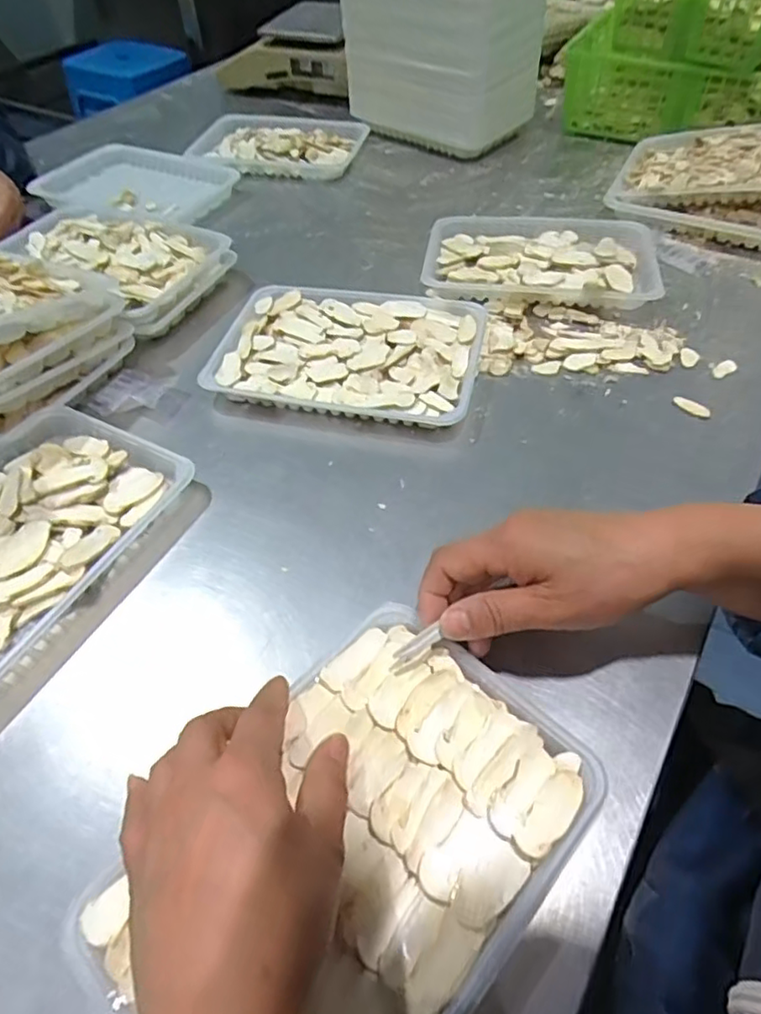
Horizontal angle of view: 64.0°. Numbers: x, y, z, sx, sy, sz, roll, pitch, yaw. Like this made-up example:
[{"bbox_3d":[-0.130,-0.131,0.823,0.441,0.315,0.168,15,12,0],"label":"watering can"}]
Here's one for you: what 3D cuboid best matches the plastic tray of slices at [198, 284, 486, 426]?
[{"bbox_3d":[-0.029,-0.141,0.557,0.232,0.029,0.160,10,52,10],"label":"plastic tray of slices"}]

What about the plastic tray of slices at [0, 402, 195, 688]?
[{"bbox_3d":[-0.270,0.024,0.436,0.162,0.027,0.231,23,55,20],"label":"plastic tray of slices"}]

